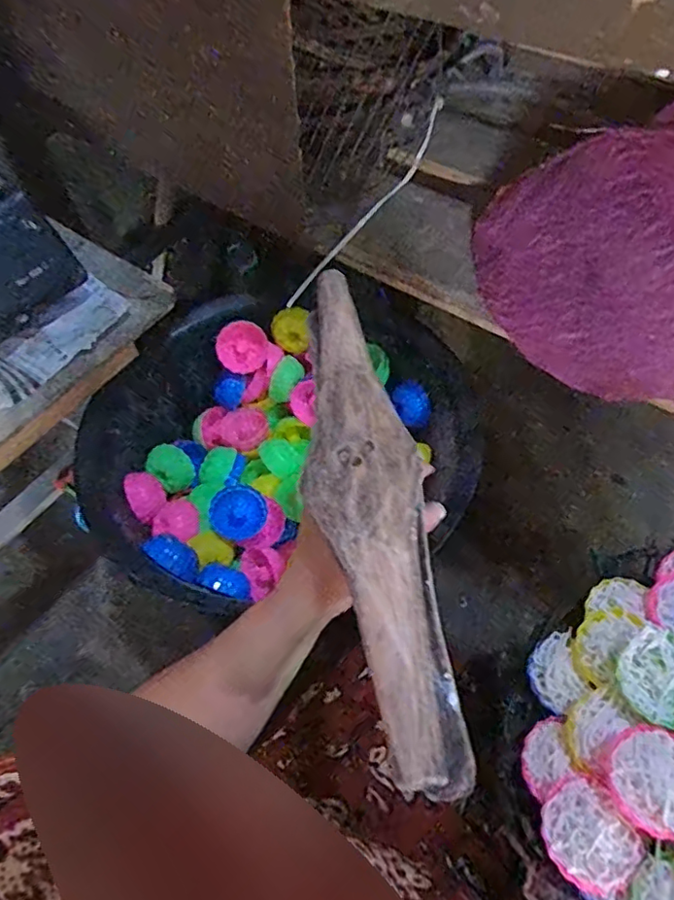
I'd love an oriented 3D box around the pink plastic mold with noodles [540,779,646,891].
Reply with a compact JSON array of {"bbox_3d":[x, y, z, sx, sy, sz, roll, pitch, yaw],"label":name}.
[{"bbox_3d":[0.158,0.239,0.360,0.052,0.012,0.057,-2,57,2],"label":"pink plastic mold with noodles"}]

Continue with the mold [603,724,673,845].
[{"bbox_3d":[0.199,0.207,0.363,0.059,0.025,0.059,-2,57,2],"label":"mold"}]

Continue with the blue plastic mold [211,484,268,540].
[{"bbox_3d":[-0.109,0.070,0.642,0.058,0.027,0.060,42,69,-2],"label":"blue plastic mold"}]

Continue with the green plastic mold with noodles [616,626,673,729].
[{"bbox_3d":[0.224,0.152,0.390,0.060,0.022,0.060,-2,57,2],"label":"green plastic mold with noodles"}]

